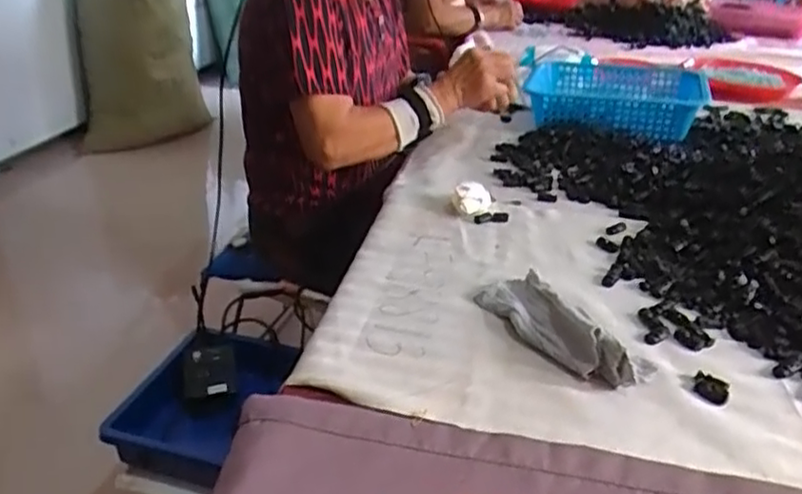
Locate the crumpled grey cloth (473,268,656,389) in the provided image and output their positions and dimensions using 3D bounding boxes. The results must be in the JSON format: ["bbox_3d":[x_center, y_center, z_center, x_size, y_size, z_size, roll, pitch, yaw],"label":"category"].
[{"bbox_3d":[0.149,0.066,0.633,0.073,0.044,0.182,-16,34,-31],"label":"crumpled grey cloth"}]

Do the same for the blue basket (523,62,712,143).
[{"bbox_3d":[0.395,-0.273,1.234,0.298,0.071,0.340,17,32,23],"label":"blue basket"}]

